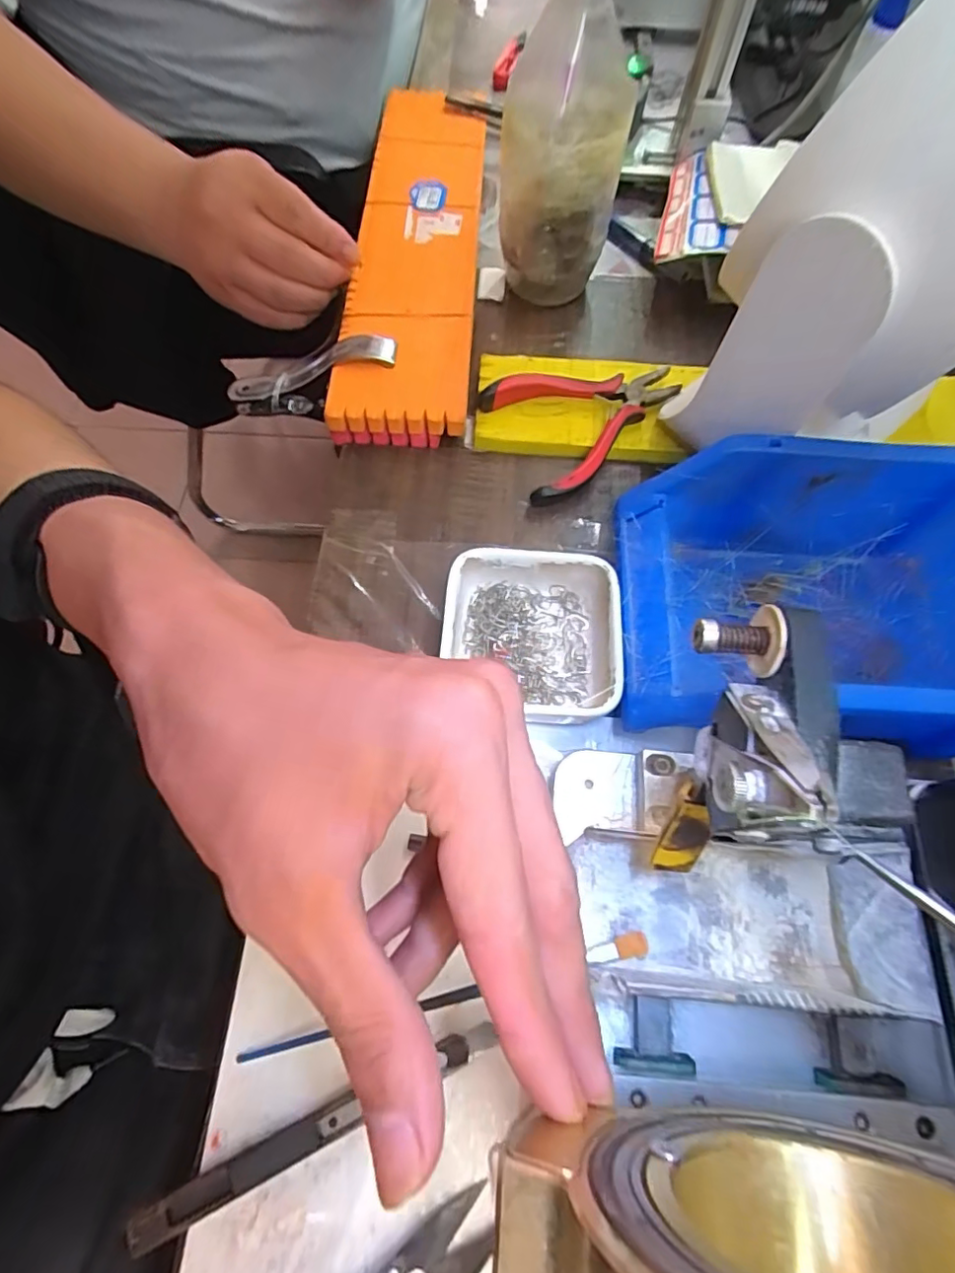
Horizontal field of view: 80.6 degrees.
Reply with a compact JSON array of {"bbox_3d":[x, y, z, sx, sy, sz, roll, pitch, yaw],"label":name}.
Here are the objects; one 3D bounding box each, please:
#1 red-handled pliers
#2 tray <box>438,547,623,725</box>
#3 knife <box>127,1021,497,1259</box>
[{"bbox_3d":[0.066,-0.122,0.325,0.112,0.023,0.072,-14,68,-6],"label":"red-handled pliers"},{"bbox_3d":[0.025,0.002,0.275,0.082,0.035,0.078,5,67,2],"label":"tray"},{"bbox_3d":[-0.057,0.182,0.209,0.137,0.010,0.012,-24,69,-10],"label":"knife"}]

